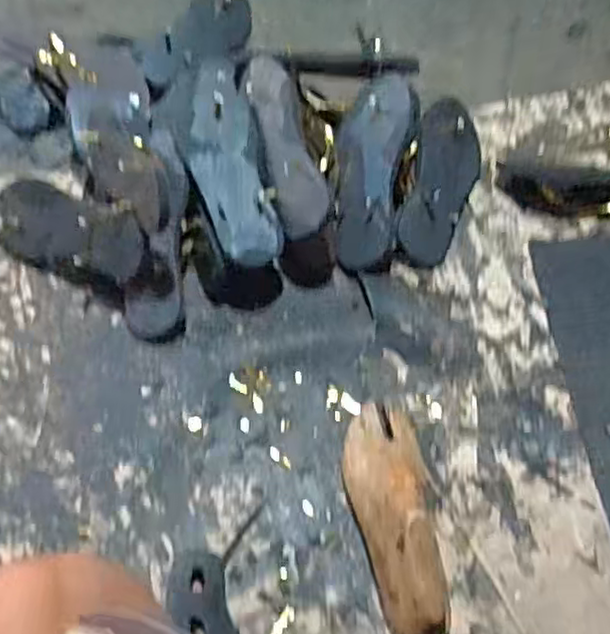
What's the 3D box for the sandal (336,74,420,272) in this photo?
[{"bbox_3d":[0.081,-0.176,0.815,0.092,0.059,0.249,9,81,4],"label":"sandal"}]

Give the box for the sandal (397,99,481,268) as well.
[{"bbox_3d":[0.166,-0.168,0.828,0.090,0.022,0.228,29,69,-15],"label":"sandal"}]

